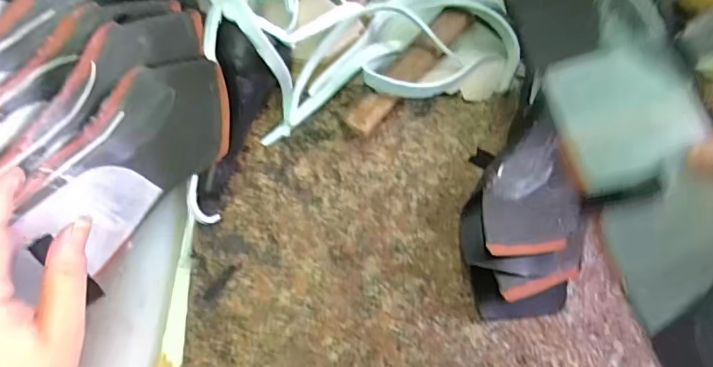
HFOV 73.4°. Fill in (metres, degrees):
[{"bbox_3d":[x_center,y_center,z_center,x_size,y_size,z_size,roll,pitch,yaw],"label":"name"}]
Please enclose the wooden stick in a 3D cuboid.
[{"bbox_3d":[0.047,-0.098,0.403,0.025,0.015,0.171,34,60,11],"label":"wooden stick"}]

